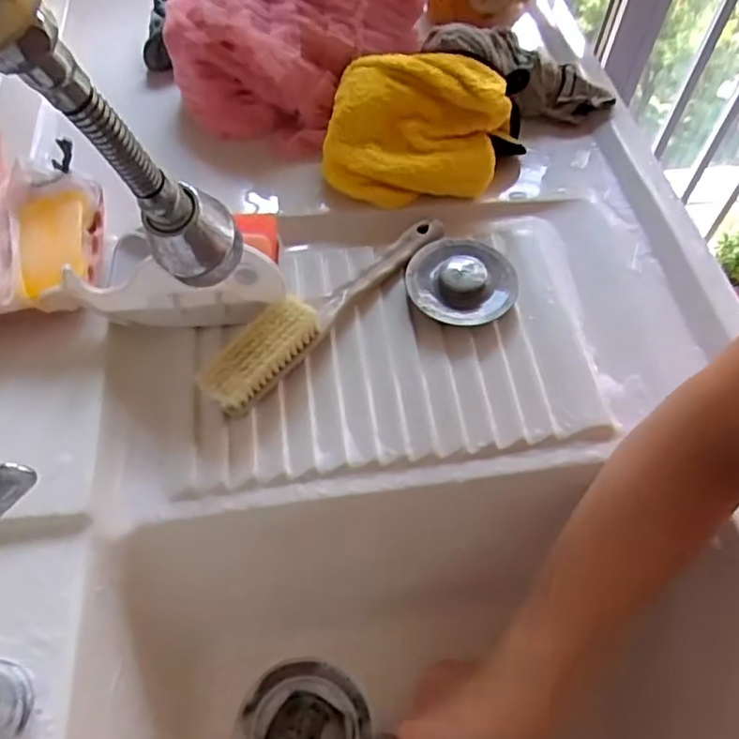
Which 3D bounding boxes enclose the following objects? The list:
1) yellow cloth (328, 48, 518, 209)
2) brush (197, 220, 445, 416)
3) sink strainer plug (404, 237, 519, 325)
[{"bbox_3d":[0.038,-0.193,0.520,0.140,0.040,0.118,12,101,0],"label":"yellow cloth"},{"bbox_3d":[-0.030,-0.053,0.472,0.036,0.034,0.222,38,63,20],"label":"brush"},{"bbox_3d":[0.071,-0.070,0.486,0.082,0.025,0.083,9,57,3],"label":"sink strainer plug"}]

